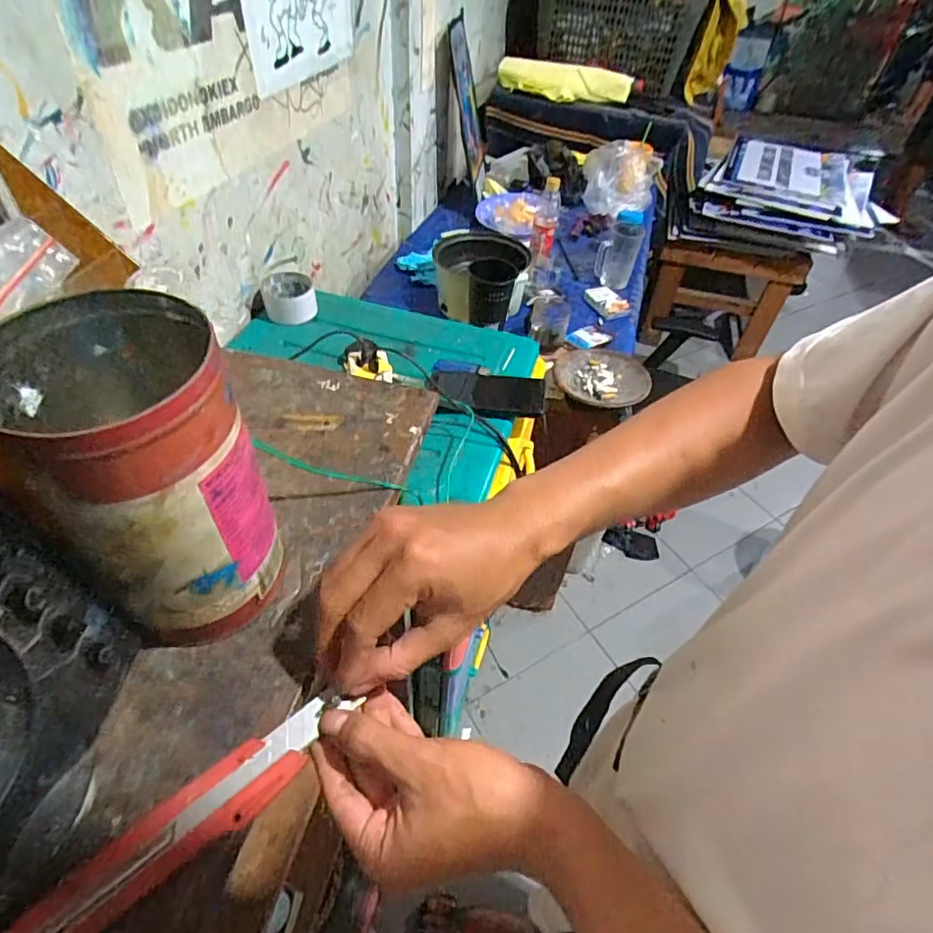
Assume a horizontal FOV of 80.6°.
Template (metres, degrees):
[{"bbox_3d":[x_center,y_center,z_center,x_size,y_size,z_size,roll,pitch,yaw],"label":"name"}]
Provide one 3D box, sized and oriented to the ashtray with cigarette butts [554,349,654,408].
[{"bbox_3d":[0.257,-0.175,1.038,0.172,0.010,0.166,2,47,-2],"label":"ashtray with cigarette butts"}]

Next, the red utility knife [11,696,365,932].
[{"bbox_3d":[-0.141,0.176,0.263,0.168,0.013,0.030,-31,56,-32],"label":"red utility knife"}]

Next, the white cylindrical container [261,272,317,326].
[{"bbox_3d":[-0.291,-0.278,0.902,0.082,0.048,0.082,2,47,-2],"label":"white cylindrical container"}]

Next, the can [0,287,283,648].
[{"bbox_3d":[-0.164,0.006,0.288,0.094,0.153,0.103,-30,56,-28],"label":"can"}]

